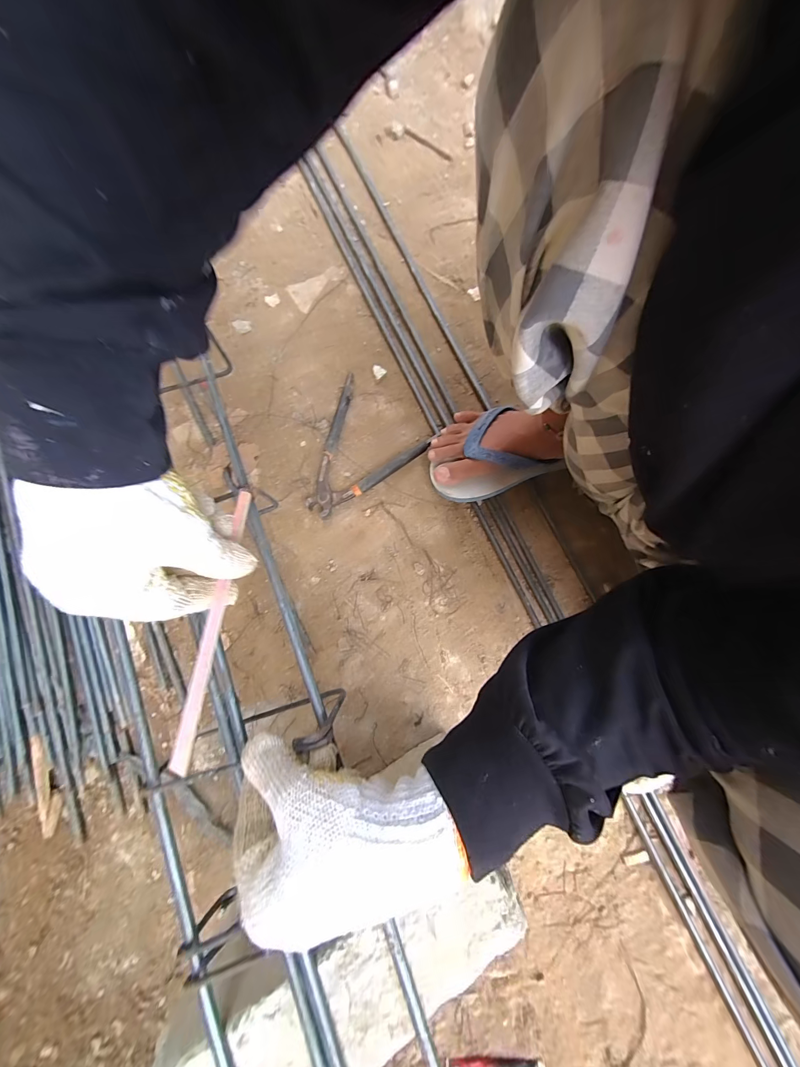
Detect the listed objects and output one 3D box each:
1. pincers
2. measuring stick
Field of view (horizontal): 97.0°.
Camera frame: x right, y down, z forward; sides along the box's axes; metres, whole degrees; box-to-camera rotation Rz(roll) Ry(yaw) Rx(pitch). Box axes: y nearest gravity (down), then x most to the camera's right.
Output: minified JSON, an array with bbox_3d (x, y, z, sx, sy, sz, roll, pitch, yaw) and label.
[{"bbox_3d":[-0.065,-0.108,0.494,0.157,0.026,0.186,35,82,6],"label":"pincers"},{"bbox_3d":[-0.116,0.046,0.227,0.009,0.010,0.178,-1,59,0],"label":"measuring stick"}]

